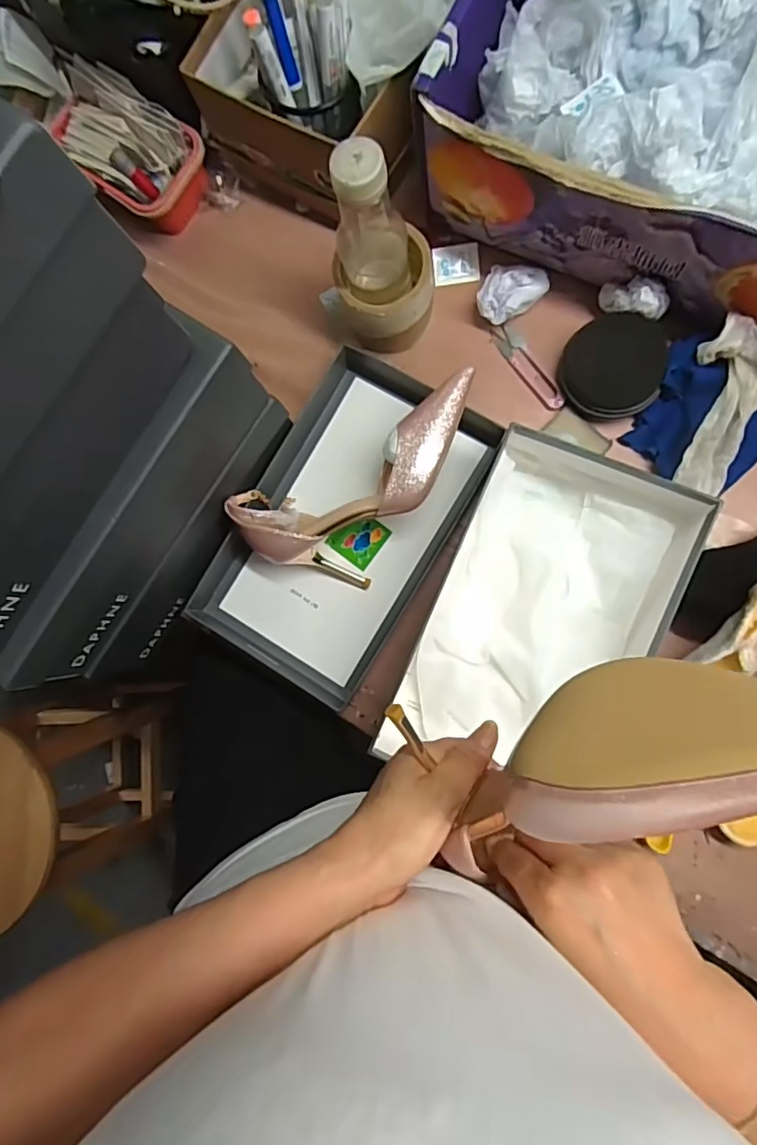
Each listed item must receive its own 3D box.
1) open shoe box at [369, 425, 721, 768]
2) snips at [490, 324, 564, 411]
[{"bbox_3d":[0.142,0.045,0.510,0.179,0.083,0.312,24,90,9],"label":"open shoe box"},{"bbox_3d":[0.147,-0.201,0.563,0.023,0.006,0.100,-33,83,5],"label":"snips"}]

